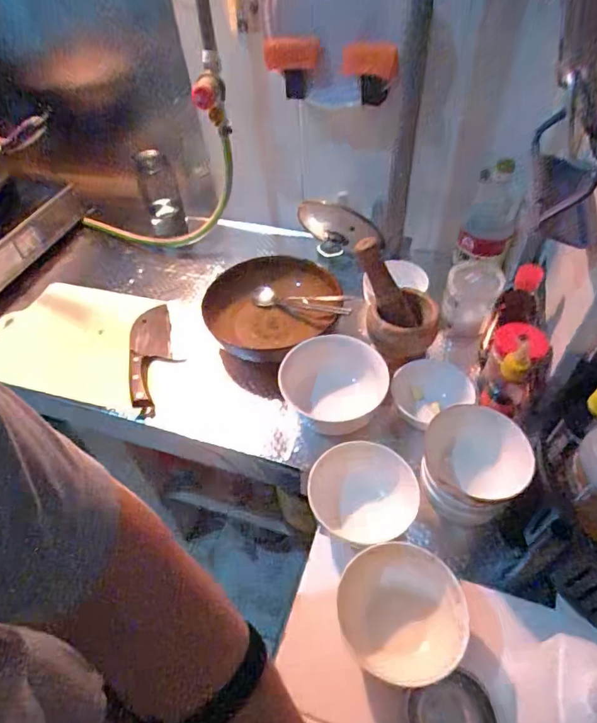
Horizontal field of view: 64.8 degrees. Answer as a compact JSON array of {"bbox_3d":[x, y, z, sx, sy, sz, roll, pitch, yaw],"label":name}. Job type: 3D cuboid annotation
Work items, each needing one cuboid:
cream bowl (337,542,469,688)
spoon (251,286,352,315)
[{"bbox_3d":[0.103,0.258,0.484,0.122,0.049,0.122,-2,49,3],"label":"cream bowl"},{"bbox_3d":[0.003,-0.095,0.775,0.193,0.027,0.034,17,51,35],"label":"spoon"}]

